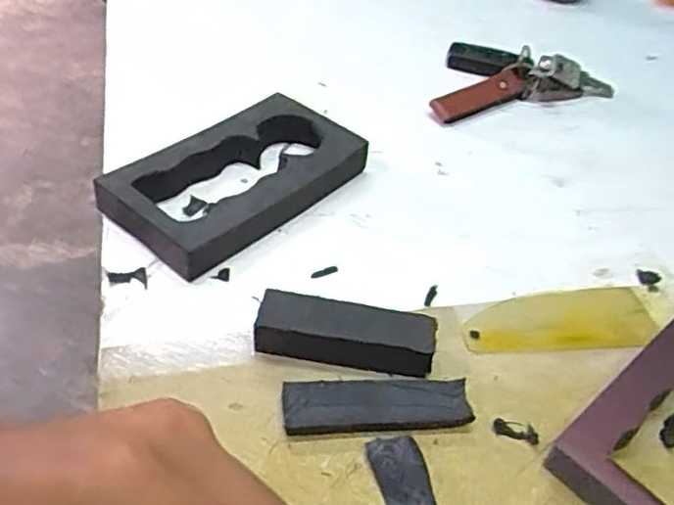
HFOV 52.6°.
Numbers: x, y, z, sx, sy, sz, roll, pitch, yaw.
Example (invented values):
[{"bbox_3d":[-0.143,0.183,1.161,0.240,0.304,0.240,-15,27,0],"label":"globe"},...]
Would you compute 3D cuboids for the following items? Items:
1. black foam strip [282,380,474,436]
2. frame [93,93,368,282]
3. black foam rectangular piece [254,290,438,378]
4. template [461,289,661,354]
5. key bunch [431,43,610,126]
[{"bbox_3d":[0.017,0.066,0.297,0.079,0.005,0.023,-1,61,-10],"label":"black foam strip"},{"bbox_3d":[-0.058,-0.045,0.399,0.083,0.028,0.138,35,50,27],"label":"frame"},{"bbox_3d":[0.004,0.040,0.321,0.081,0.025,0.025,10,43,4],"label":"black foam rectangular piece"},{"bbox_3d":[0.114,0.035,0.350,0.102,0.005,0.035,-2,44,-9],"label":"template"},{"bbox_3d":[0.137,-0.122,0.501,0.122,0.031,0.093,16,44,10],"label":"key bunch"}]

